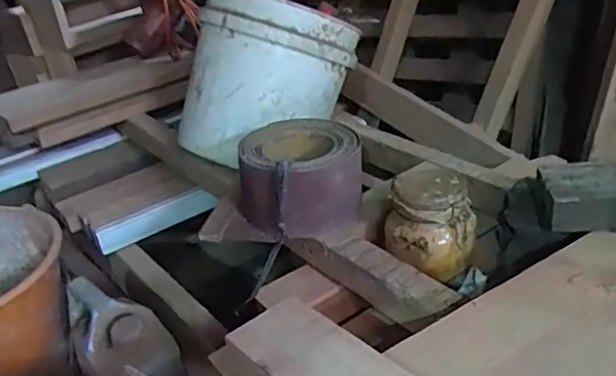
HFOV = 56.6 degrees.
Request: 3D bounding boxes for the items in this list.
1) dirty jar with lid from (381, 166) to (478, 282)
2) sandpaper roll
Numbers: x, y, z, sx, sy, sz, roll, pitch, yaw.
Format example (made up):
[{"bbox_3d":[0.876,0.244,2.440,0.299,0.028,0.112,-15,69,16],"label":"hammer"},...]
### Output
[{"bbox_3d":[0.163,0.046,0.777,0.121,0.110,0.099,4,31,20],"label":"dirty jar with lid"},{"bbox_3d":[-0.009,-0.008,0.856,0.166,0.134,0.172,-22,32,-25],"label":"sandpaper roll"}]

